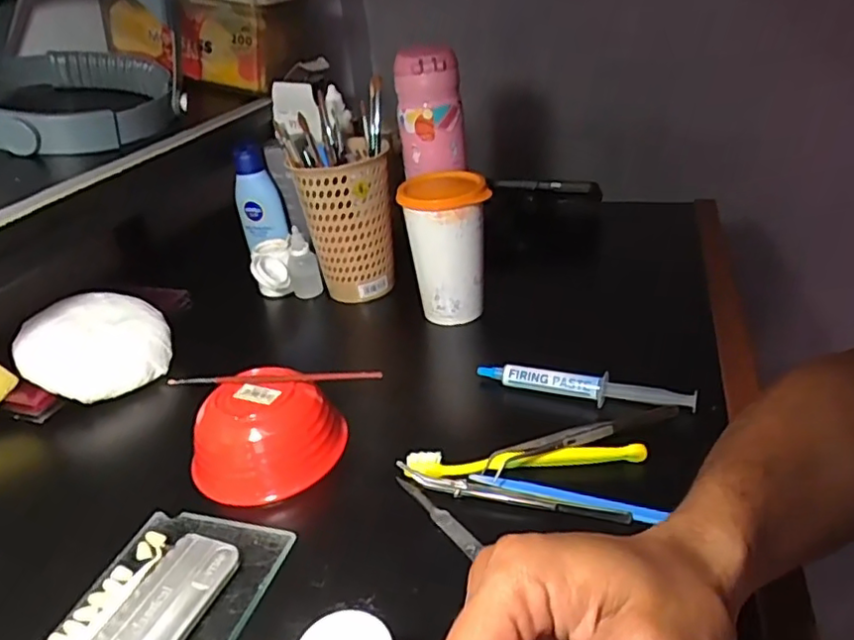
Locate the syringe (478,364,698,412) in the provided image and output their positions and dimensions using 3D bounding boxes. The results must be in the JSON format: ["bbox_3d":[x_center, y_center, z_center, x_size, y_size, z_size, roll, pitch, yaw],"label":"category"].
[{"bbox_3d":[0.115,0.048,0.462,0.157,0.020,0.015,6,32,20],"label":"syringe"}]

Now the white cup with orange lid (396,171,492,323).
[{"bbox_3d":[0.017,-0.065,0.565,0.069,0.126,0.068,-5,30,3],"label":"white cup with orange lid"}]

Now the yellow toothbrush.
[{"bbox_3d":[0.064,0.091,0.404,0.152,0.013,0.015,-3,30,5],"label":"yellow toothbrush"}]

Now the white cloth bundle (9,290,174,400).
[{"bbox_3d":[-0.295,0.022,0.552,0.119,0.053,0.099,-25,35,-29],"label":"white cloth bundle"}]

